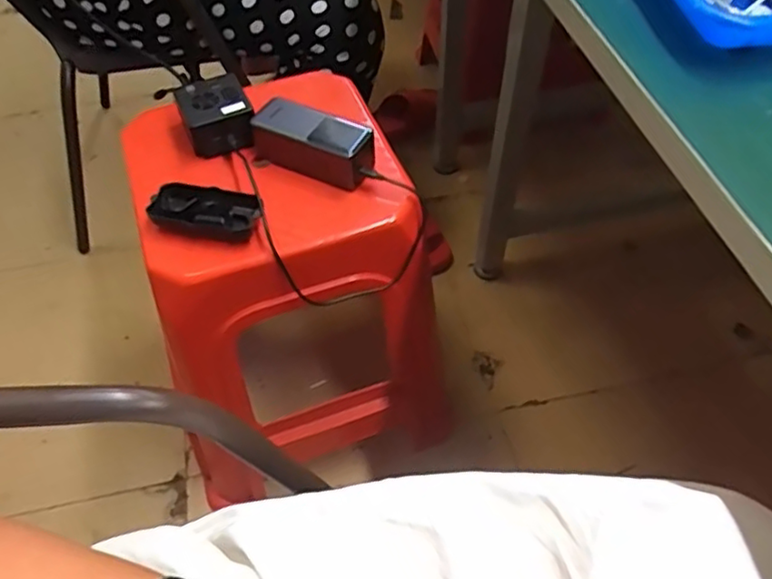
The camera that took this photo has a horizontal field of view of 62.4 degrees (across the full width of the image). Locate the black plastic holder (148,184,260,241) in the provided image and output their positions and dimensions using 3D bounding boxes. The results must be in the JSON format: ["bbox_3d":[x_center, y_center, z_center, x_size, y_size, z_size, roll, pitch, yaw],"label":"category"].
[{"bbox_3d":[-0.181,-0.078,0.642,0.108,0.025,0.051,10,54,9],"label":"black plastic holder"}]

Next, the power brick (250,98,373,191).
[{"bbox_3d":[-0.079,-0.159,0.692,0.139,0.060,0.049,20,56,15],"label":"power brick"}]

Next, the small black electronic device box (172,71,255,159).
[{"bbox_3d":[-0.192,-0.197,0.726,0.072,0.049,0.093,-20,55,-13],"label":"small black electronic device box"}]

